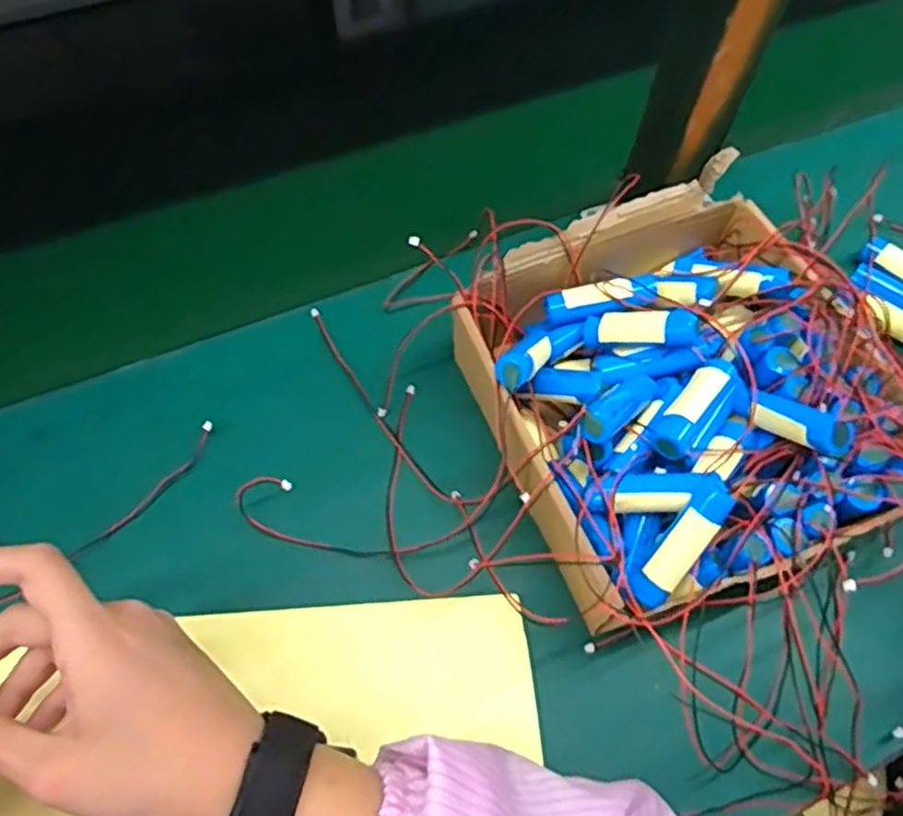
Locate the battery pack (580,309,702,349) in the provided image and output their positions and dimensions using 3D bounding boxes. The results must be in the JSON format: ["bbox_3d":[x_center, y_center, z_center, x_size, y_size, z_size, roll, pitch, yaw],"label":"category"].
[{"bbox_3d":[0.110,-0.045,0.423,0.067,0.018,0.018,3,56,35],"label":"battery pack"}]

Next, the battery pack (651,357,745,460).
[{"bbox_3d":[0.134,0.004,0.393,0.030,0.024,0.067,37,66,16],"label":"battery pack"}]

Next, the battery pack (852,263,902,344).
[{"bbox_3d":[0.302,-0.069,0.496,0.064,0.018,0.043,38,67,17],"label":"battery pack"}]

